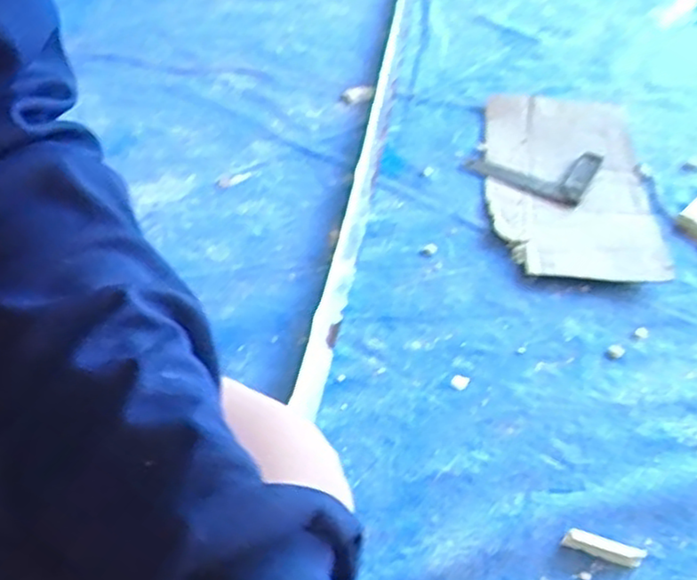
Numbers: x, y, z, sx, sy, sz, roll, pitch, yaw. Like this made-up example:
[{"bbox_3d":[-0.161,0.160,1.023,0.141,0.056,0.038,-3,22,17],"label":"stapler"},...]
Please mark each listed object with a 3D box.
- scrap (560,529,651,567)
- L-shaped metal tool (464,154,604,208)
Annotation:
[{"bbox_3d":[0.231,0.232,0.640,0.073,0.011,0.018,14,44,11],"label":"scrap"},{"bbox_3d":[0.297,-0.202,1.132,0.179,0.019,0.152,24,46,20],"label":"L-shaped metal tool"}]

